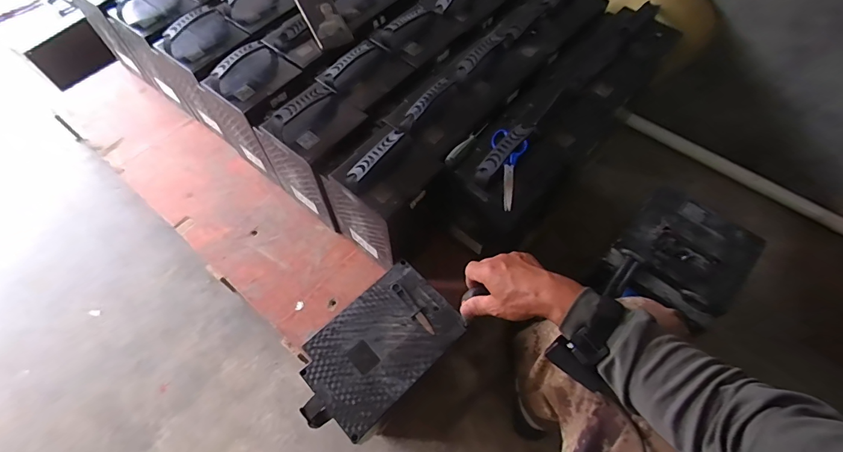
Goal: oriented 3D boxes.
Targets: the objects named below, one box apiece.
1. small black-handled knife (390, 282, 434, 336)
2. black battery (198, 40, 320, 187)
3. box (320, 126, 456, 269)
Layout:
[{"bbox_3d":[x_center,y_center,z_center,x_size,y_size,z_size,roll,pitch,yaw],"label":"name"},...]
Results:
[{"bbox_3d":[-0.016,0.145,0.725,0.022,0.005,0.113,-35,68,-17],"label":"small black-handled knife"},{"bbox_3d":[-0.340,-0.256,0.916,0.188,0.257,0.166,34,67,16],"label":"black battery"},{"bbox_3d":[-0.063,-0.051,0.825,0.182,0.277,0.169,40,69,18],"label":"box"}]

